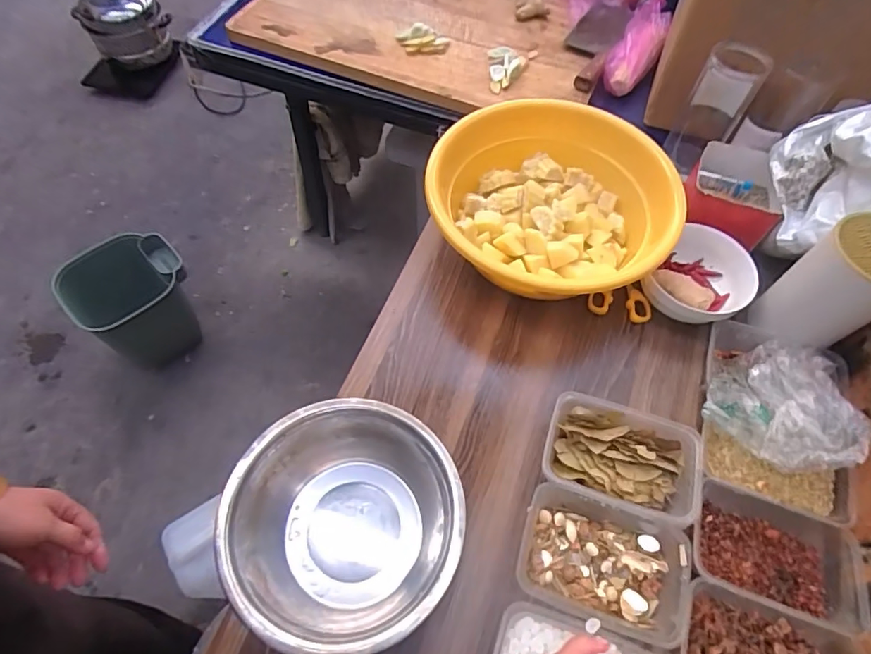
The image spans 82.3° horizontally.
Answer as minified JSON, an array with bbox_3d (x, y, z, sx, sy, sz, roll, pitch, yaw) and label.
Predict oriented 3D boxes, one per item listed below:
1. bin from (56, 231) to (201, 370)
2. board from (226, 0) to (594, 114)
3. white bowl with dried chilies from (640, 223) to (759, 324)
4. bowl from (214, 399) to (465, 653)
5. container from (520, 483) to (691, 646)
[{"bbox_3d":[-0.778,-0.055,1.323,0.272,0.286,0.237,-31,66,-19],"label":"bin"},{"bbox_3d":[-0.021,-0.622,0.999,0.659,0.033,0.428,20,61,9],"label":"board"},{"bbox_3d":[0.379,-0.067,0.705,0.133,0.058,0.143,1,60,-2],"label":"white bowl with dried chilies"},{"bbox_3d":[-0.092,0.203,0.524,0.228,0.100,0.225,1,60,-2],"label":"bowl"},{"bbox_3d":[0.177,0.254,0.540,0.172,0.049,0.119,17,60,7],"label":"container"}]

